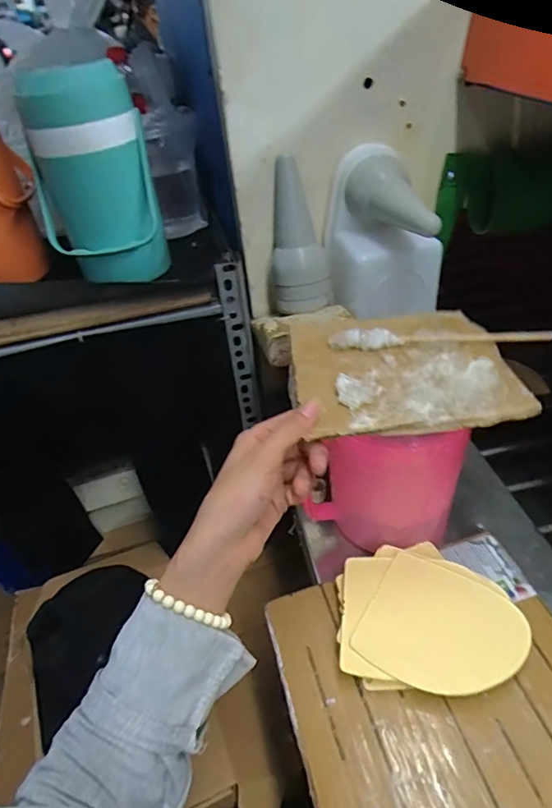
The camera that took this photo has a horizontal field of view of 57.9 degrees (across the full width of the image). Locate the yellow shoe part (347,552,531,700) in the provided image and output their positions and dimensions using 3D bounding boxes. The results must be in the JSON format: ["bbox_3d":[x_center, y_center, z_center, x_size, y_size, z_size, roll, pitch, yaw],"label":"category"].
[{"bbox_3d":[0.141,0.193,0.425,0.121,0.007,0.104,23,57,27],"label":"yellow shoe part"}]

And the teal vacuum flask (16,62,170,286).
[{"bbox_3d":[-0.189,-0.228,0.530,0.120,0.208,0.108,-20,44,-15],"label":"teal vacuum flask"}]

